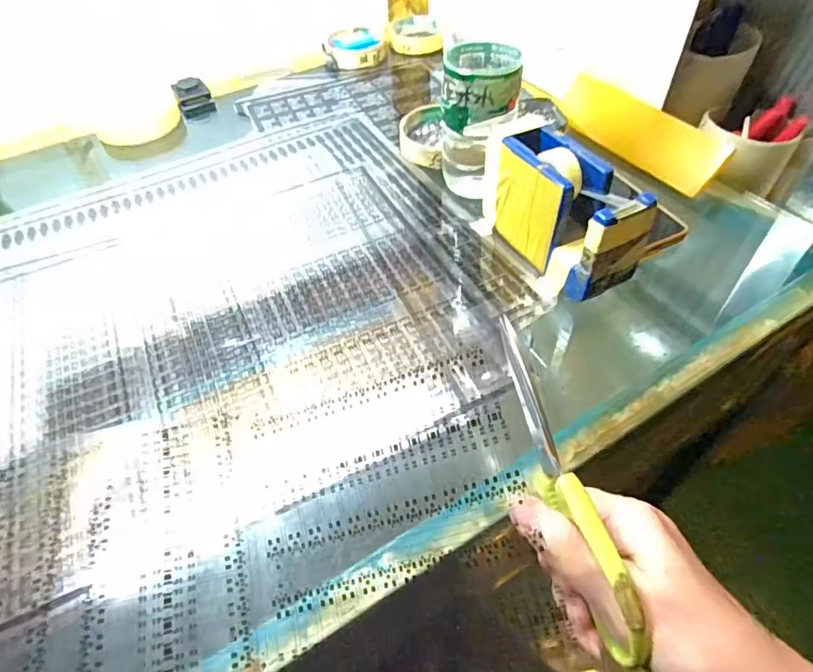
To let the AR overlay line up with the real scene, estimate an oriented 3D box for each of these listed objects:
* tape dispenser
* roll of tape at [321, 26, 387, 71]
[{"bbox_3d":[0.115,-0.090,0.380,0.054,0.081,0.139,-23,52,-17],"label":"tape dispenser"},{"bbox_3d":[-0.068,-0.394,0.692,0.078,0.024,0.091,0,49,2],"label":"roll of tape"}]

